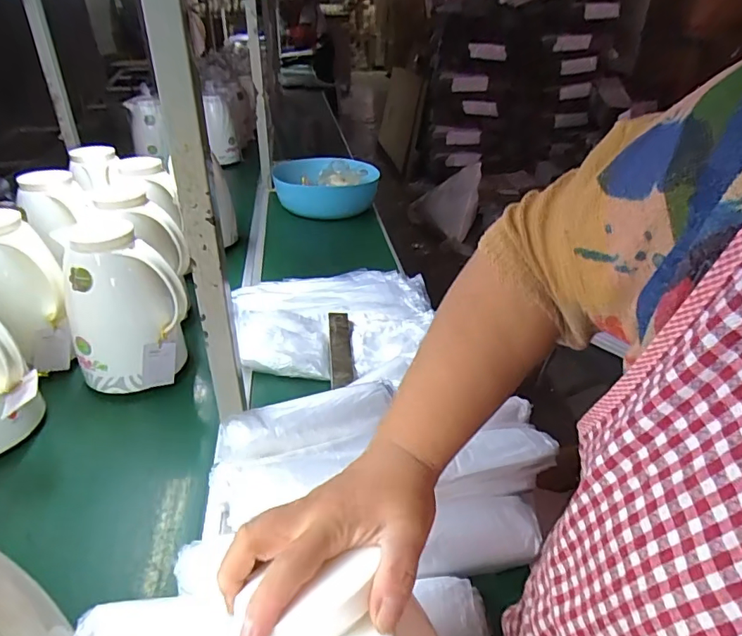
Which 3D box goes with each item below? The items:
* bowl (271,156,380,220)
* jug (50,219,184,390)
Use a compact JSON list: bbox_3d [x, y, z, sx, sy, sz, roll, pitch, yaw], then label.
[{"bbox_3d":[-0.147,-0.419,1.569,0.312,0.135,0.292,-6,32,-11],"label":"bowl"},{"bbox_3d":[-0.384,-0.026,0.785,0.148,0.226,0.153,-18,36,-28],"label":"jug"}]

